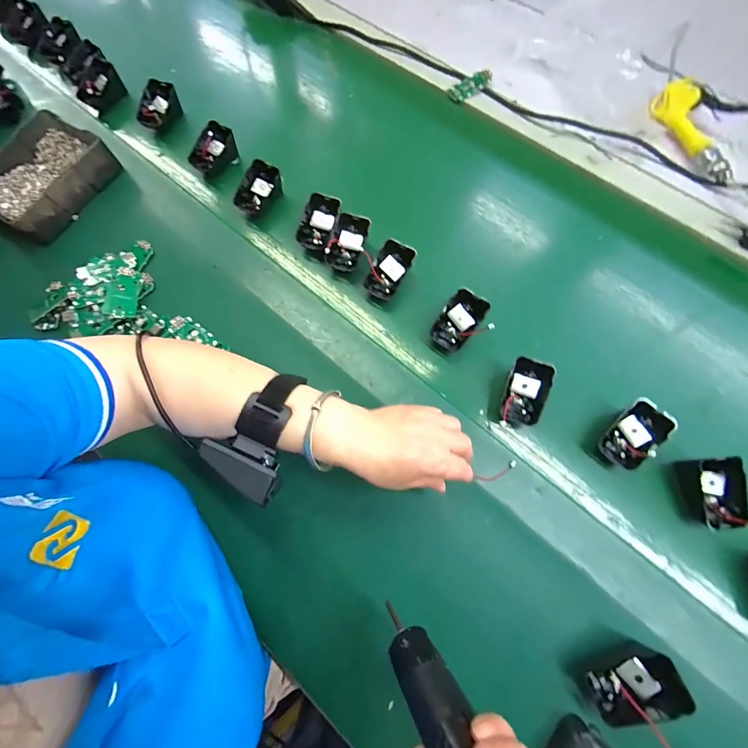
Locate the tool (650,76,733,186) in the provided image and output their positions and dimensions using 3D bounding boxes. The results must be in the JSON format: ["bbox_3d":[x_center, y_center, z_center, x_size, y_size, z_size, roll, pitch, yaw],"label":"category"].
[{"bbox_3d":[0.450,-0.346,0.499,0.059,0.025,0.184,0,72,2],"label":"tool"}]

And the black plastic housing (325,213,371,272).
[{"bbox_3d":[-0.030,-0.164,0.443,0.052,0.034,0.066,14,73,5],"label":"black plastic housing"}]

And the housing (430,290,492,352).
[{"bbox_3d":[0.098,-0.062,0.404,0.043,0.029,0.063,38,77,12],"label":"housing"}]

